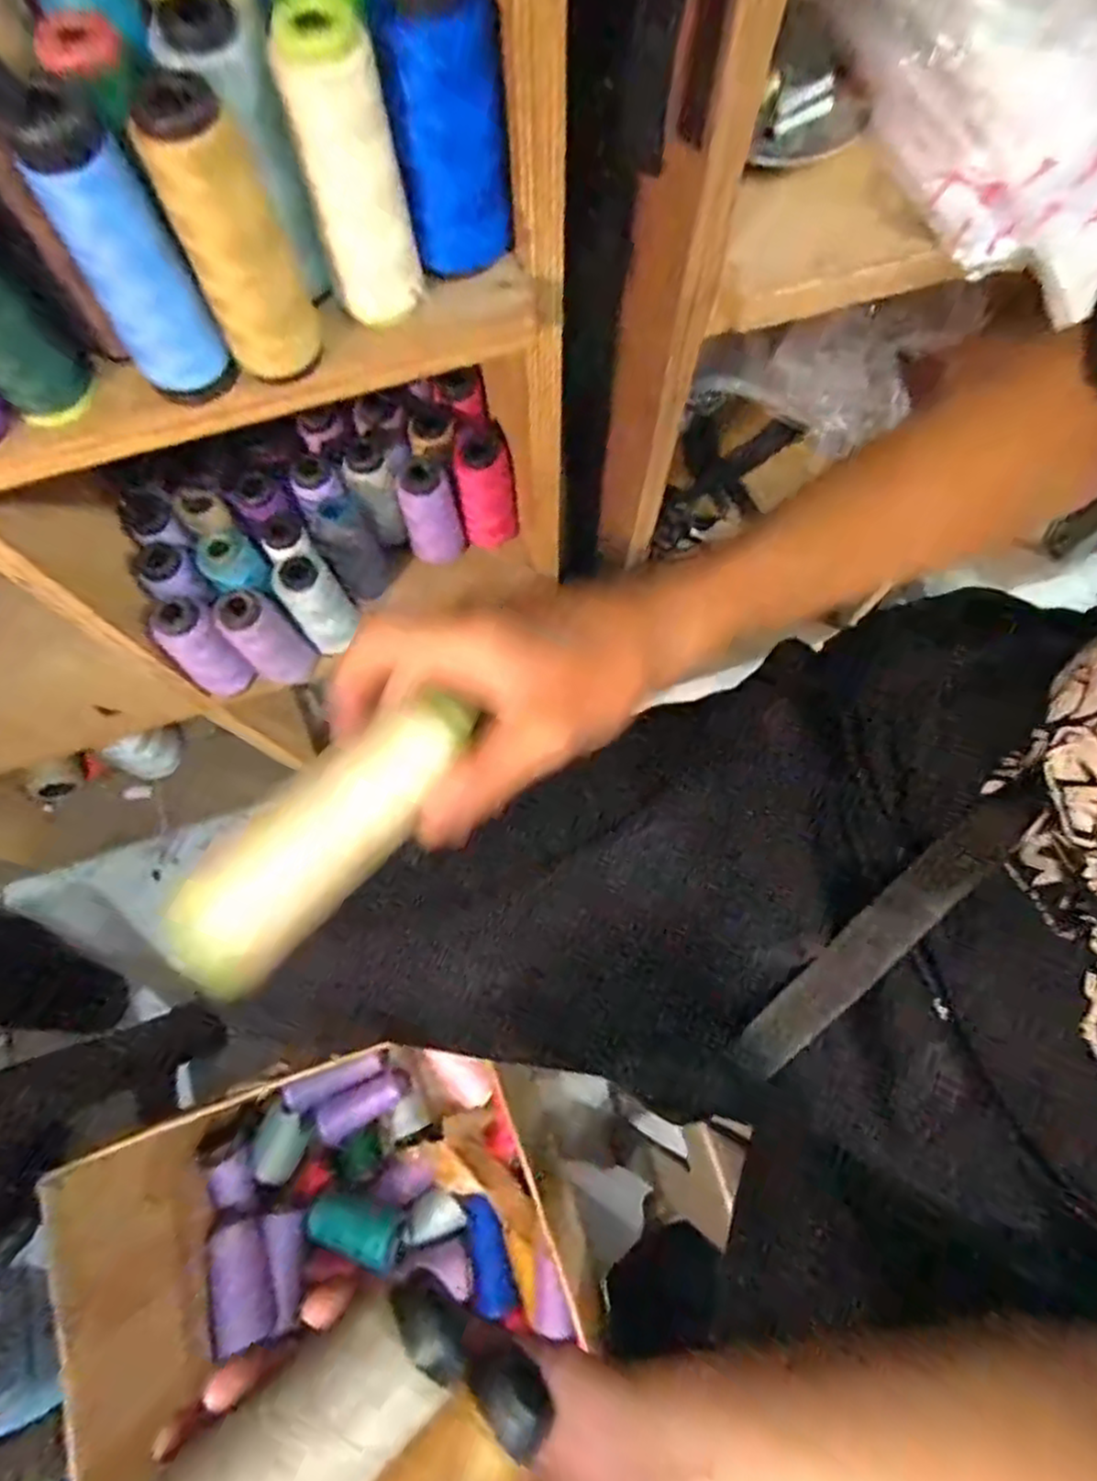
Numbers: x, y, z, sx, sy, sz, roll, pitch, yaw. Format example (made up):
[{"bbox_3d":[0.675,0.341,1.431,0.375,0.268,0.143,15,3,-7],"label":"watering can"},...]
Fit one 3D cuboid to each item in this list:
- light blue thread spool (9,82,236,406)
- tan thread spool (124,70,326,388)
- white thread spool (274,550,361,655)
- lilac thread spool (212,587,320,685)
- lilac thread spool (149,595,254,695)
[{"bbox_3d":[-0.176,-0.198,0.301,0.037,0.117,0.032,-34,76,-10],"label":"light blue thread spool"},{"bbox_3d":[-0.135,-0.212,0.304,0.042,0.107,0.034,-20,74,-6],"label":"tan thread spool"},{"bbox_3d":[-0.194,-0.117,0.595,0.046,0.097,0.047,-34,76,-10],"label":"white thread spool"},{"bbox_3d":[-0.234,-0.085,0.588,0.041,0.113,0.045,0,73,0],"label":"lilac thread spool"},{"bbox_3d":[-0.282,-0.073,0.583,0.050,0.107,0.050,38,77,11],"label":"lilac thread spool"}]

